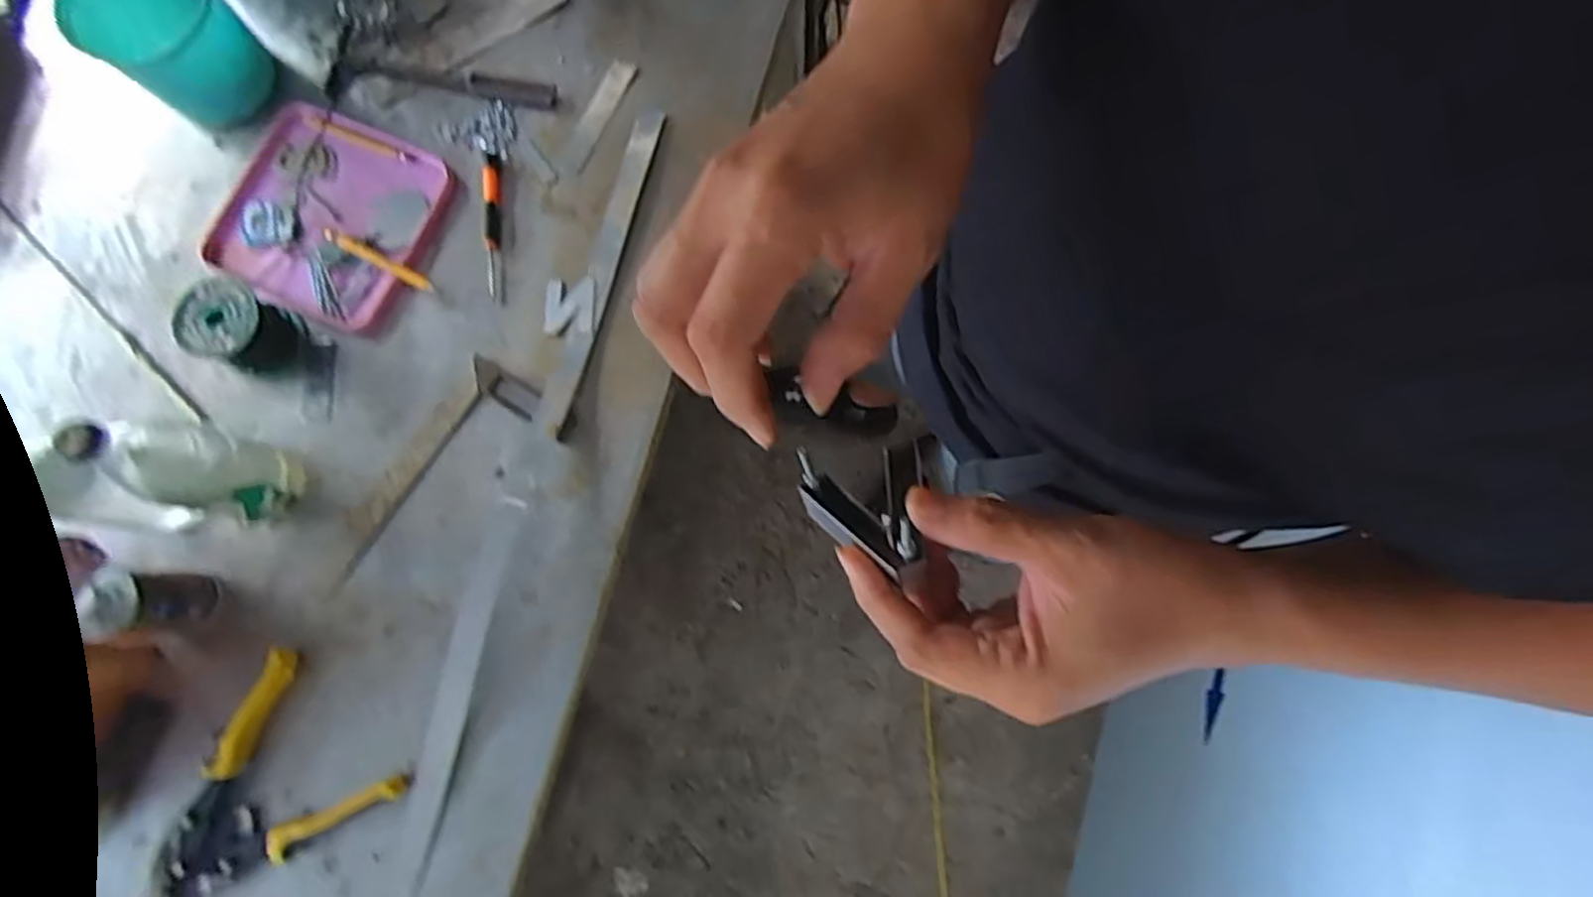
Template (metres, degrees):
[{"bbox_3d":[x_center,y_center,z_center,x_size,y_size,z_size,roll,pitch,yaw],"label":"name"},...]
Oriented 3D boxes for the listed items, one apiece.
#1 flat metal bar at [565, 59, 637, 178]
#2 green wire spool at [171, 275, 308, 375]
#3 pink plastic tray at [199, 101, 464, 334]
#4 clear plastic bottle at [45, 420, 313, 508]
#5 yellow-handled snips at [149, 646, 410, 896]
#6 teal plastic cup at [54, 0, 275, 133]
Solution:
[{"bbox_3d":[-0.194,-0.322,0.730,0.023,0.007,0.123,26,81,4],"label":"flat metal bar"},{"bbox_3d":[-0.482,-0.104,0.656,0.065,0.065,0.066,0,80,0],"label":"green wire spool"},{"bbox_3d":[-0.438,-0.220,0.701,0.195,0.015,0.187,23,80,4],"label":"pink plastic tray"},{"bbox_3d":[-0.468,0.009,0.583,0.067,0.170,0.061,-3,80,-1],"label":"clear plastic bottle"},{"bbox_3d":[-0.450,0.282,0.601,0.216,0.025,0.148,-37,82,-7],"label":"yellow-handled snips"},{"bbox_3d":[-0.564,-0.373,0.686,0.108,0.111,0.111,0,80,0],"label":"teal plastic cup"}]

